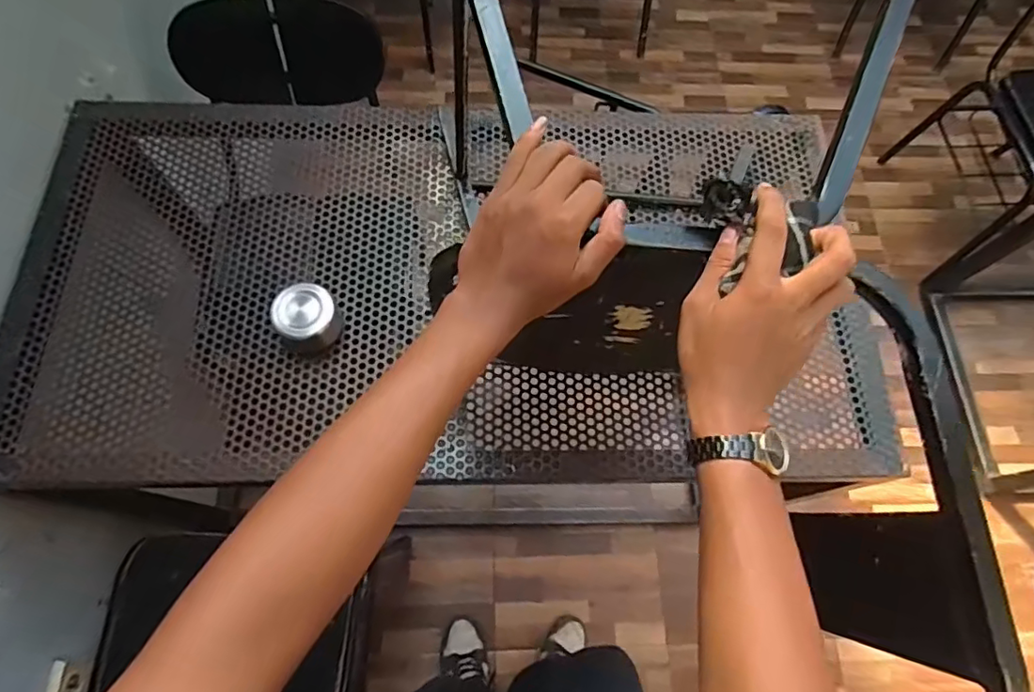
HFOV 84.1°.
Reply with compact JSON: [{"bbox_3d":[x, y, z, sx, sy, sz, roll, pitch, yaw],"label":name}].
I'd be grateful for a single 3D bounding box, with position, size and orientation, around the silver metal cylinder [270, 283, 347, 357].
[{"bbox_3d":[-0.278,-0.036,0.759,0.081,0.055,0.085,1,69,-3],"label":"silver metal cylinder"}]

